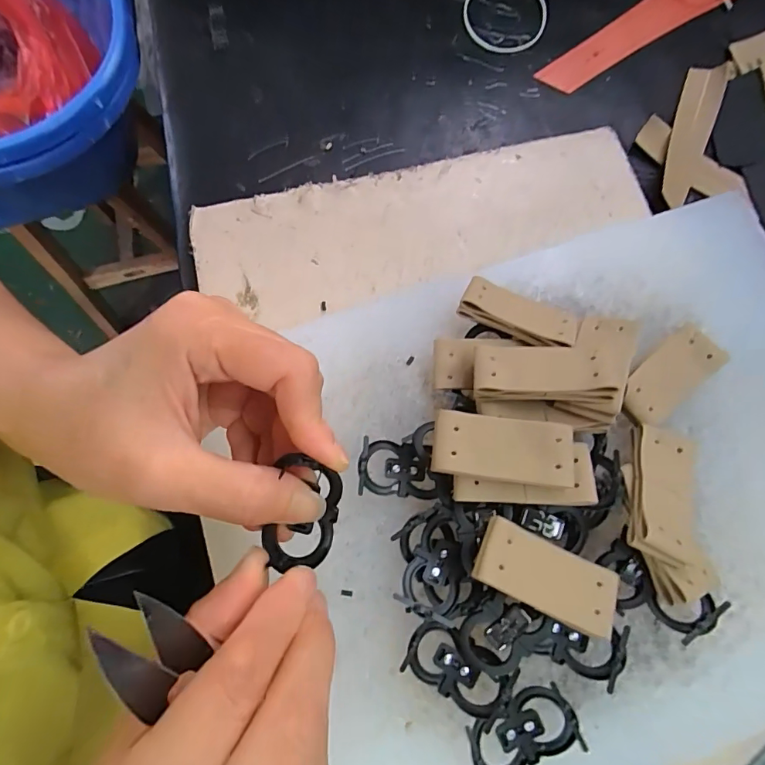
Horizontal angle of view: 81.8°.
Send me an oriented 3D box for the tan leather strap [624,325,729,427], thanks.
[{"bbox_3d":[0.153,-0.005,0.233,0.065,0.008,0.027,-36,79,-14],"label":"tan leather strap"}]

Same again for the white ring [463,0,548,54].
[{"bbox_3d":[0.101,-0.301,0.357,0.066,0.007,0.076,24,78,7],"label":"white ring"}]

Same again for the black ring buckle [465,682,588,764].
[{"bbox_3d":[0.062,0.155,0.194,0.047,0.010,0.026,-21,77,-4],"label":"black ring buckle"}]

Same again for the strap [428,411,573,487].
[{"bbox_3d":[0.053,0.029,0.195,0.060,0.004,0.028,6,77,3],"label":"strap"}]

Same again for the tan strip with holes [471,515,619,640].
[{"bbox_3d":[0.072,0.084,0.191,0.065,0.004,0.028,26,68,-3],"label":"tan strip with holes"}]

